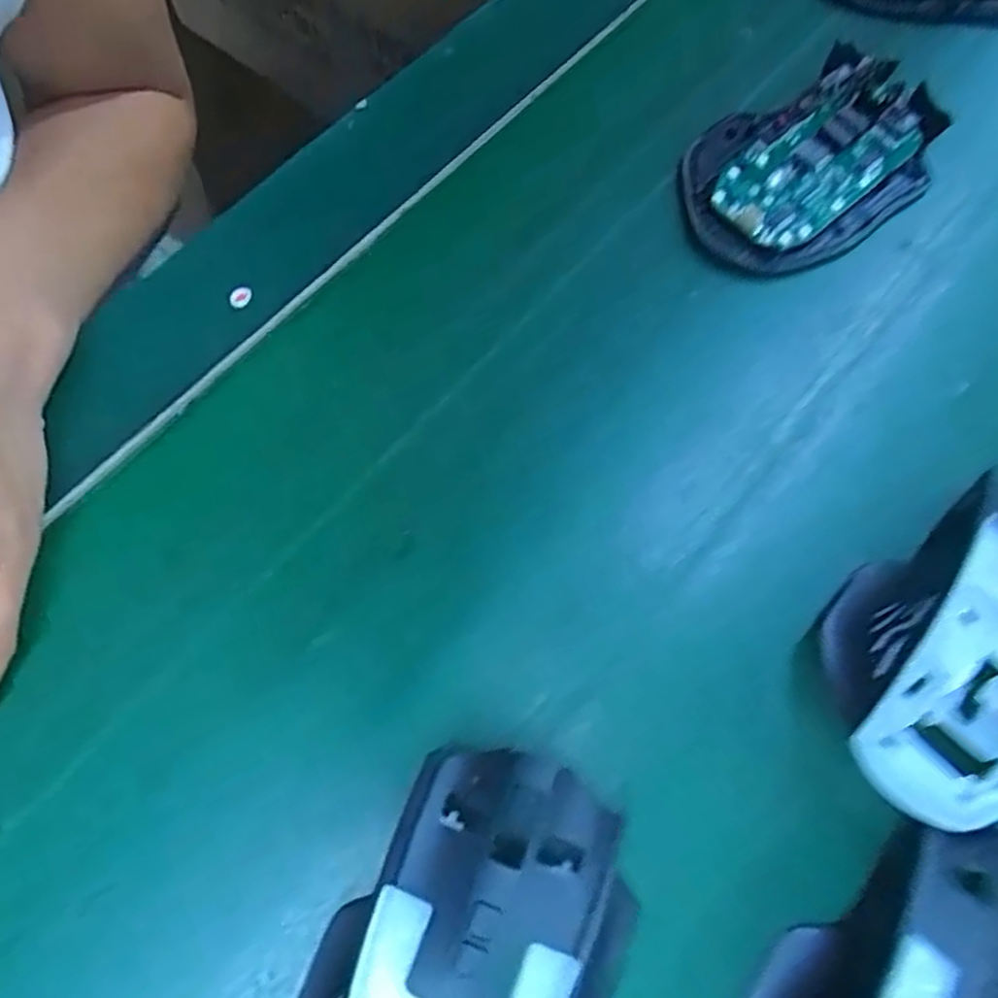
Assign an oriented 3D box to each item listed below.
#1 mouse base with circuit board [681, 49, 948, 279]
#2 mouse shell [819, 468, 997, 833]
[{"bbox_3d":[0.124,-0.134,0.302,0.112,0.018,0.073,-28,73,-11],"label":"mouse base with circuit board"},{"bbox_3d":[0.135,0.046,0.221,0.087,0.040,0.068,-39,75,-14],"label":"mouse shell"}]

